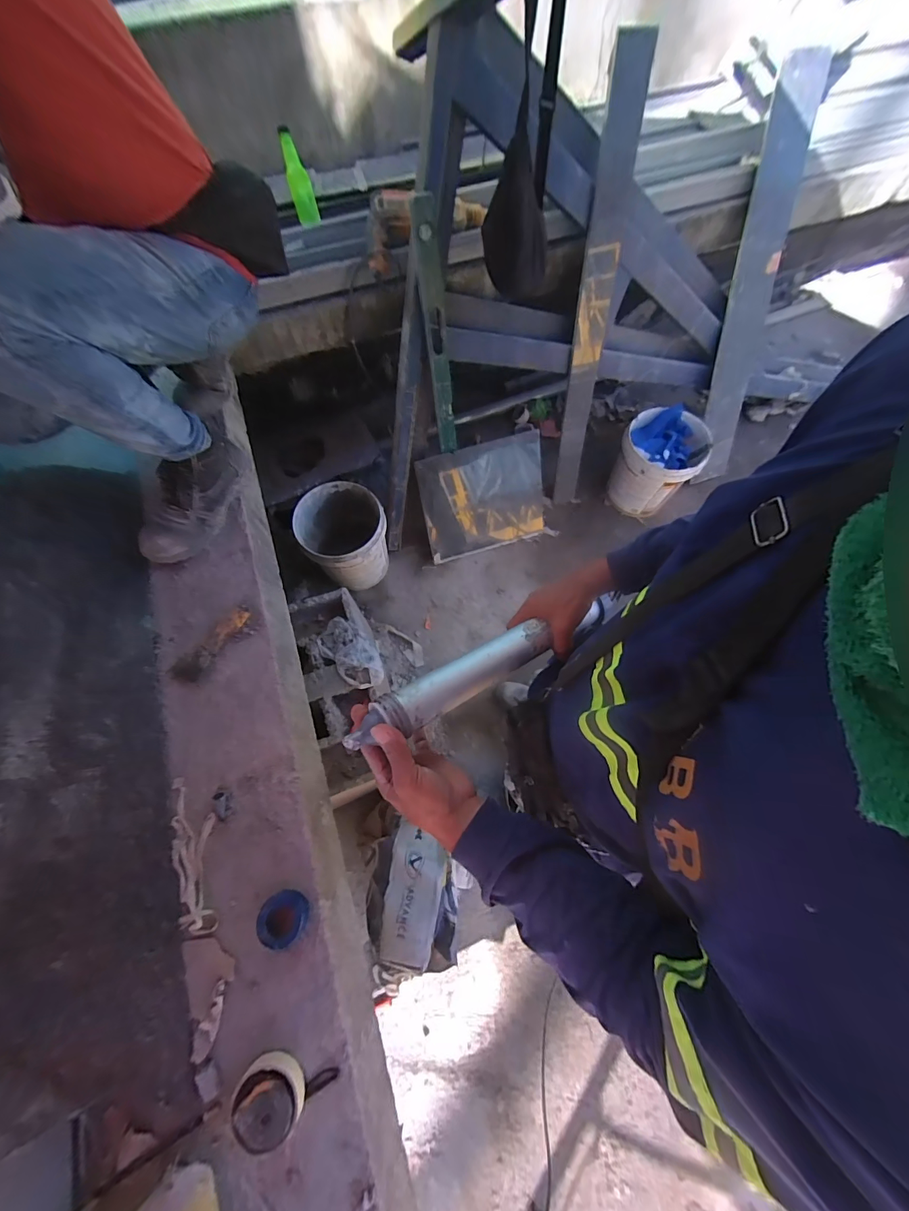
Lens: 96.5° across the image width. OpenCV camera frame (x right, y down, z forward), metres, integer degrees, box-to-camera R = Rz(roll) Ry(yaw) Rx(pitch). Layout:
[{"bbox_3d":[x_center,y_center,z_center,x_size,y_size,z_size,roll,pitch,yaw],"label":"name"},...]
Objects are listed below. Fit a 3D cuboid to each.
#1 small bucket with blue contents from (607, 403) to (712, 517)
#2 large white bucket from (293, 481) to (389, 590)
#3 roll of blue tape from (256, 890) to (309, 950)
[{"bbox_3d":[0.773,-0.545,1.585,0.283,0.306,0.285,0,67,1],"label":"small bucket with blue contents"},{"bbox_3d":[-0.387,-0.237,1.466,0.291,0.268,0.290,0,67,1],"label":"large white bucket"},{"bbox_3d":[-0.237,0.436,0.563,0.069,0.036,0.063,0,67,1],"label":"roll of blue tape"}]

